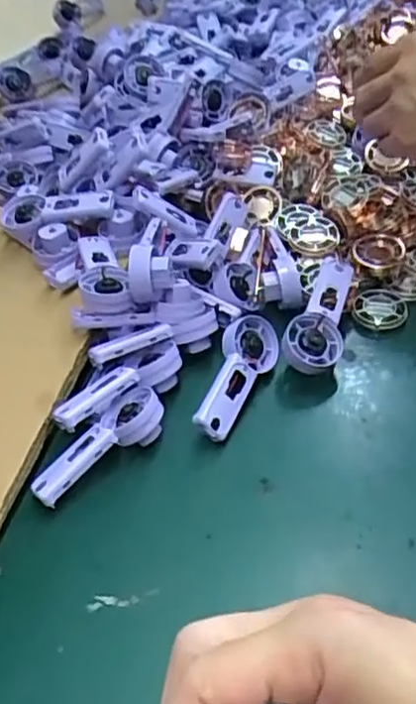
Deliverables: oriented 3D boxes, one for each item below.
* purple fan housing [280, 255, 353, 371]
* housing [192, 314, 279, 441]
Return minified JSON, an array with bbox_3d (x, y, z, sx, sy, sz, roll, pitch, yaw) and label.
[{"bbox_3d":[0.082,-0.029,0.462,0.037,0.020,0.097,14,59,16],"label":"purple fan housing"},{"bbox_3d":[0.019,0.018,0.436,0.034,0.037,0.089,11,47,18],"label":"housing"}]

